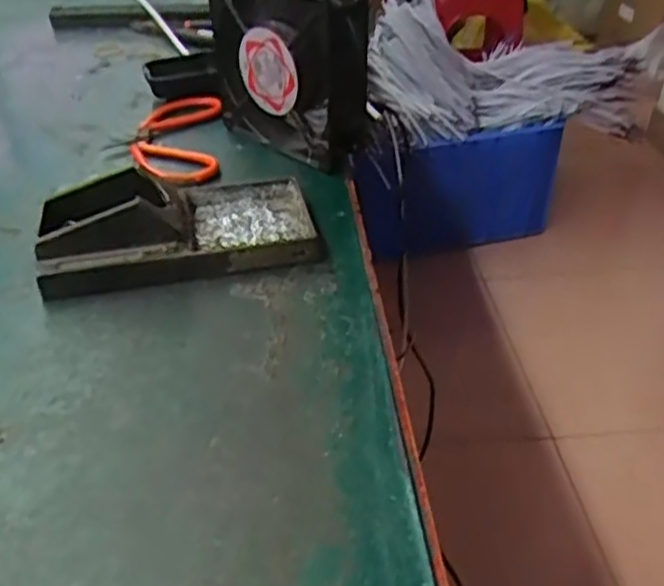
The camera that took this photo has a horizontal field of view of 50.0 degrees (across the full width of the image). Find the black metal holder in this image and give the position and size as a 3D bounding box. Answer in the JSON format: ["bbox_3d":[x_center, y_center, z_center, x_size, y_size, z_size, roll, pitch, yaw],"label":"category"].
[{"bbox_3d":[-0.092,-0.047,0.426,0.153,0.042,0.086,-9,37,-10],"label":"black metal holder"}]

